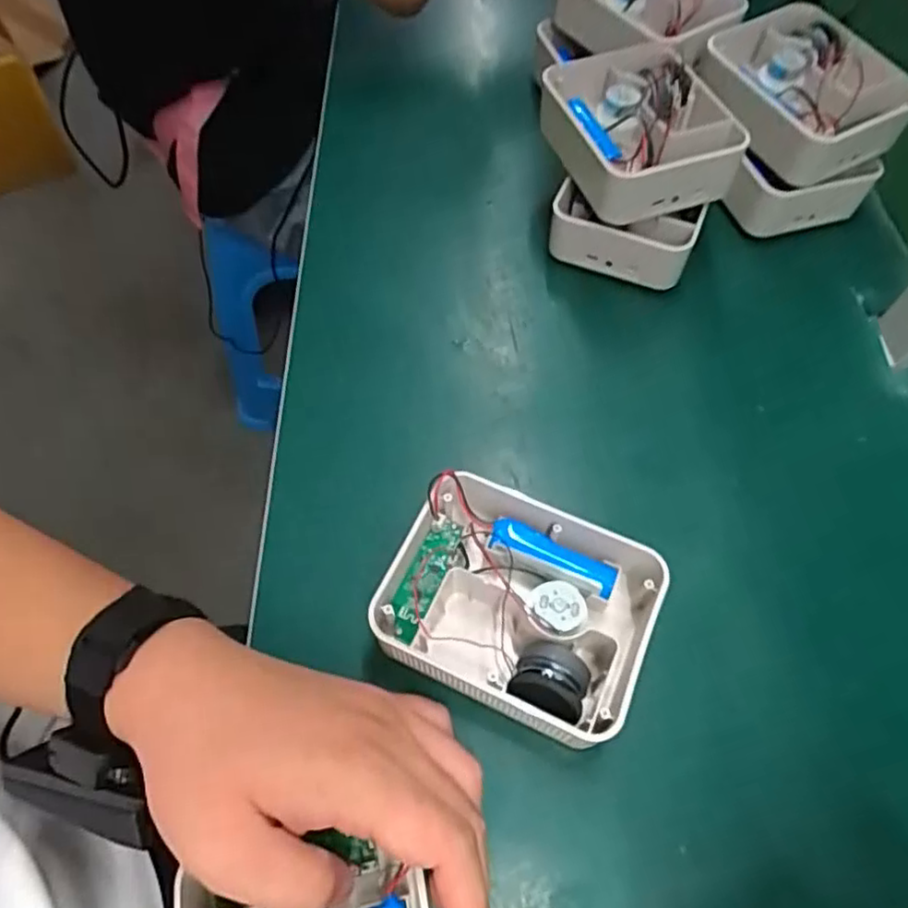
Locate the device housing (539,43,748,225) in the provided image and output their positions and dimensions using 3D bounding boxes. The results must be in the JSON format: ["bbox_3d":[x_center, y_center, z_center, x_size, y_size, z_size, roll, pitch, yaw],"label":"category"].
[{"bbox_3d":[0.127,-0.228,0.464,0.114,0.039,0.132,-12,62,-8],"label":"device housing"}]

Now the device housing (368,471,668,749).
[{"bbox_3d":[0.032,0.078,0.345,0.126,0.047,0.101,21,62,10],"label":"device housing"}]

